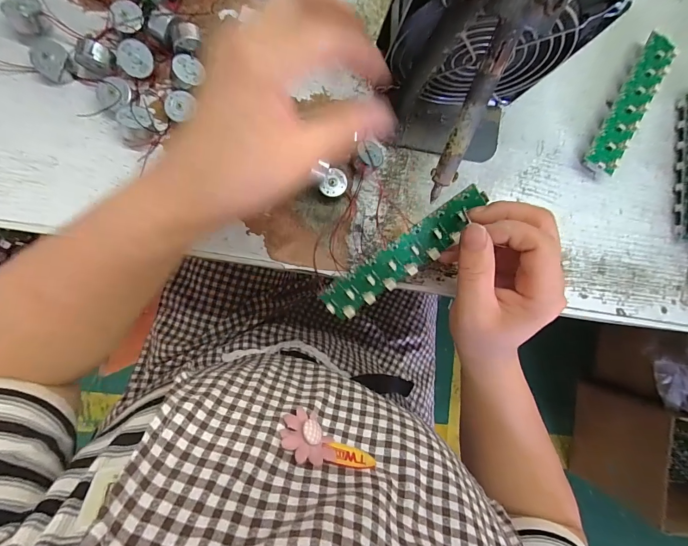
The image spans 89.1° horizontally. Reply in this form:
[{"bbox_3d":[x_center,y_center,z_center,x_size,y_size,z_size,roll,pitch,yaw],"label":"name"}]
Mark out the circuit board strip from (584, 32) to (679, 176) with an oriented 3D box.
[{"bbox_3d":[0.257,-0.152,0.316,0.030,0.019,0.137,30,84,-6],"label":"circuit board strip"}]

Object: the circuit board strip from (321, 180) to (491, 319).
[{"bbox_3d":[0.043,-0.012,0.257,0.136,0.010,0.031,-38,98,15],"label":"circuit board strip"}]

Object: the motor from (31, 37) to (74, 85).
[{"bbox_3d":[-0.208,-0.151,0.248,0.024,0.013,0.024,0,88,-9],"label":"motor"}]

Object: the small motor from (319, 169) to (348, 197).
[{"bbox_3d":[-0.009,-0.071,0.282,0.020,0.012,0.023,44,82,-5],"label":"small motor"}]

